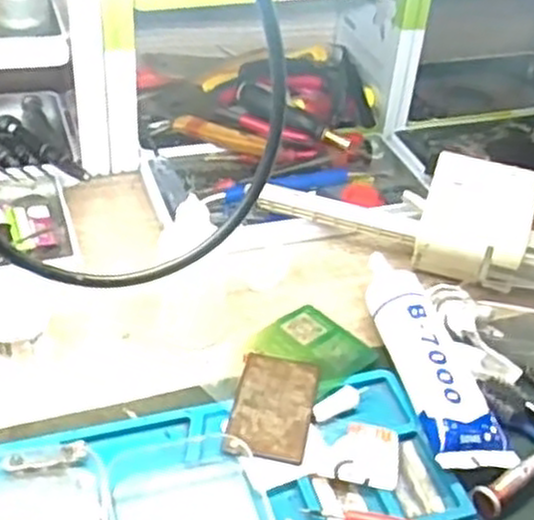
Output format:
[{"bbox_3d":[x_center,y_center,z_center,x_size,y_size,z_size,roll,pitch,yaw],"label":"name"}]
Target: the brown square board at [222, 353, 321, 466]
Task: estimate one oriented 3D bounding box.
[{"bbox_3d":[0.003,0.069,0.375,0.037,0.006,0.062,11,39,5],"label":"brown square board"}]

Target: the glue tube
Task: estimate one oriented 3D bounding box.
[{"bbox_3d":[0.082,0.047,0.404,0.037,0.024,0.131,-4,41,-13],"label":"glue tube"}]

